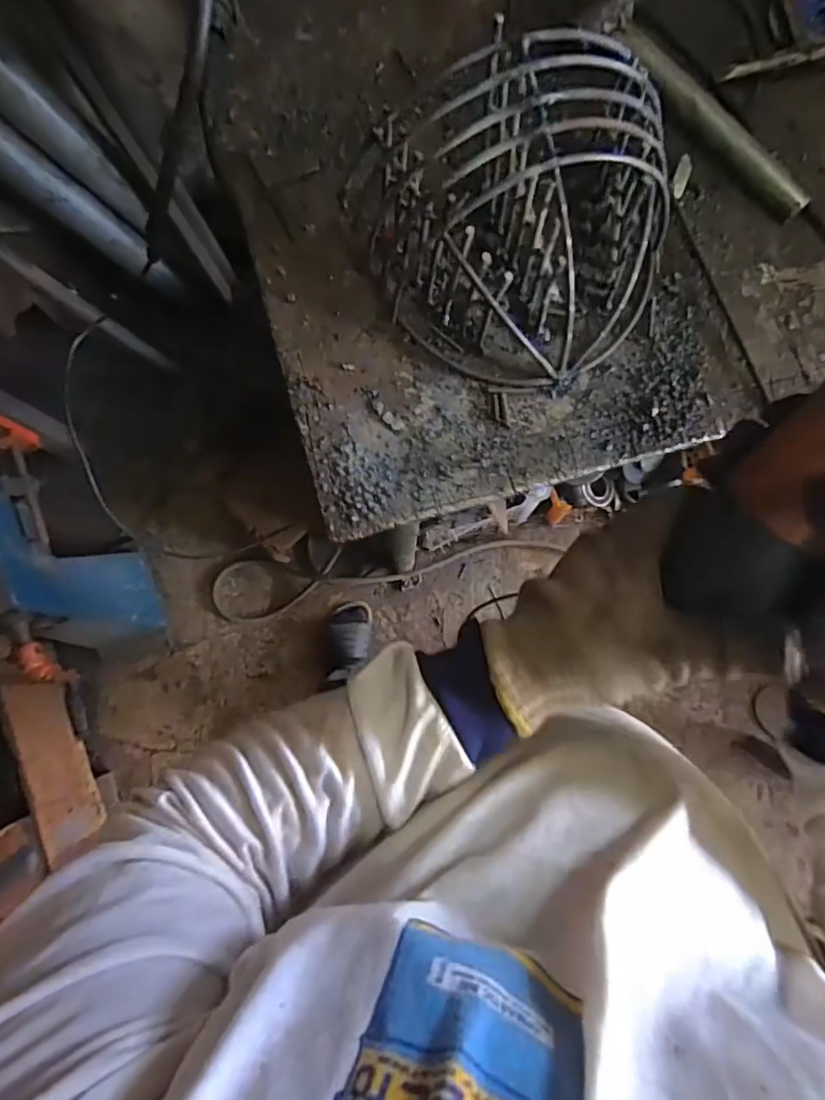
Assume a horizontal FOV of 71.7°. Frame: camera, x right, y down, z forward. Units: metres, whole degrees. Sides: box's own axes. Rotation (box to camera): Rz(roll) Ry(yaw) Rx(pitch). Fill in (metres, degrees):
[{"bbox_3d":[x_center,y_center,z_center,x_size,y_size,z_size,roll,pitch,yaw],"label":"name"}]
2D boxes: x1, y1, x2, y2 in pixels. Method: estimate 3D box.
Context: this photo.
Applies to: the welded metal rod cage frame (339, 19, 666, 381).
[{"bbox_3d":[0.098,-0.228,0.403,0.225,0.126,0.173,-39,85,-3],"label":"welded metal rod cage frame"}]

